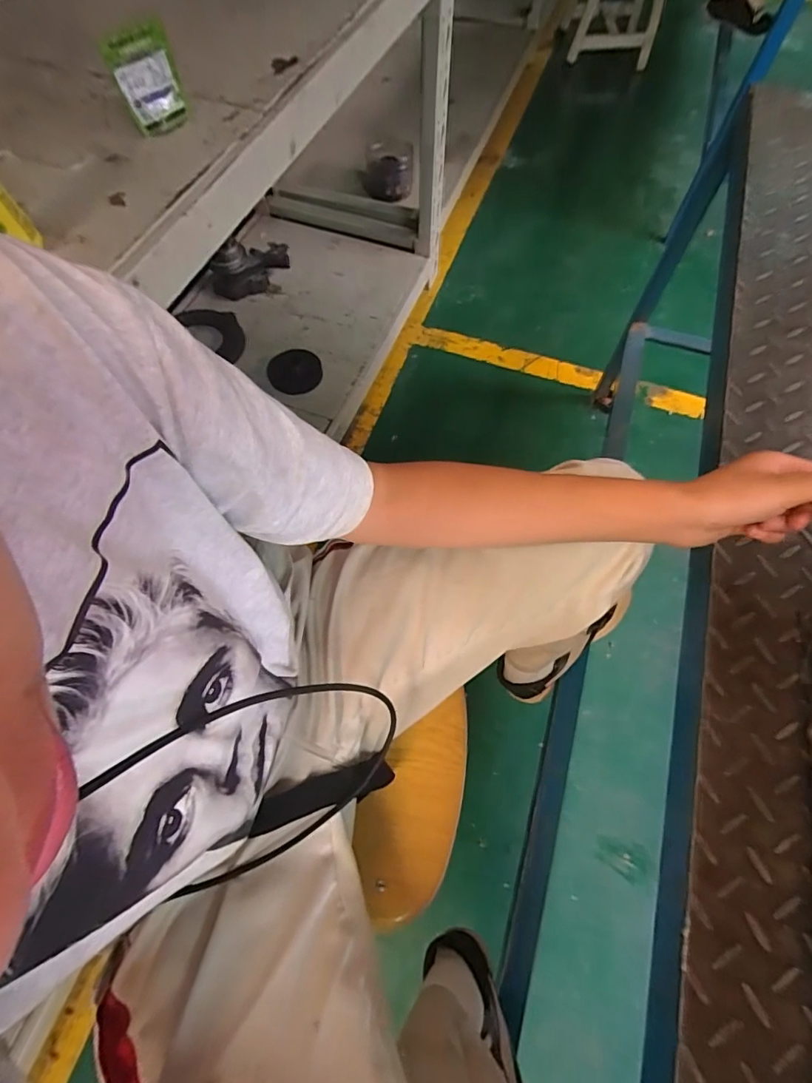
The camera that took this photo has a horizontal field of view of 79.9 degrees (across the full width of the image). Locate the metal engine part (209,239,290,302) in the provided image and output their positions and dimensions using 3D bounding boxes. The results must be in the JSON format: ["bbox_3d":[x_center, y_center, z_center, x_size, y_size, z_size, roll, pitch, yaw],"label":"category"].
[{"bbox_3d":[-0.442,-0.780,1.360,0.219,0.150,0.096,-22,67,-9],"label":"metal engine part"}]

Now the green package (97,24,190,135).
[{"bbox_3d":[-0.311,-0.555,0.583,0.074,0.088,0.043,-19,67,-8],"label":"green package"}]

